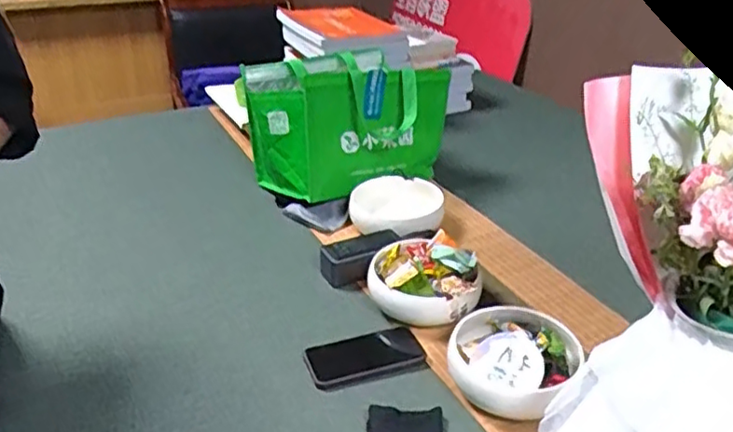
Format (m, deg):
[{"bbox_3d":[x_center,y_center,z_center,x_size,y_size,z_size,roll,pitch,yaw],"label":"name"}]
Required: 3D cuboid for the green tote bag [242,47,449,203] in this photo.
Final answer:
[{"bbox_3d":[-0.037,-0.178,1.233,0.325,0.198,0.226,-19,35,-32],"label":"green tote bag"}]

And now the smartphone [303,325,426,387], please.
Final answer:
[{"bbox_3d":[-0.002,0.178,0.843,0.149,0.008,0.073,-9,31,-17],"label":"smartphone"}]

